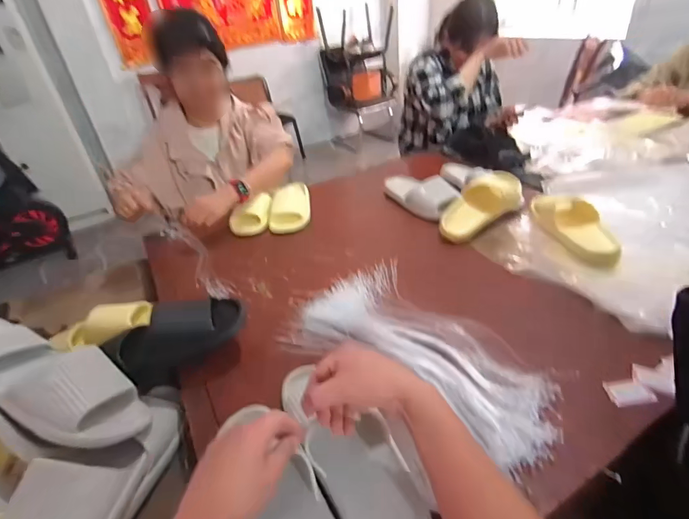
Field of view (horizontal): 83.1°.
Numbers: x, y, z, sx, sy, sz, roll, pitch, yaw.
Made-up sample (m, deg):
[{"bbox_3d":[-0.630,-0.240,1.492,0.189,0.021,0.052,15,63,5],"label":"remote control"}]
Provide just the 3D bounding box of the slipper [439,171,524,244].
[{"bbox_3d":[0.317,-0.121,0.923,0.259,0.070,0.117,-39,44,-20],"label":"slipper"}]

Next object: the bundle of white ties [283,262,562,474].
[{"bbox_3d":[0.125,0.135,0.629,0.423,0.018,0.231,25,45,38],"label":"bundle of white ties"}]

